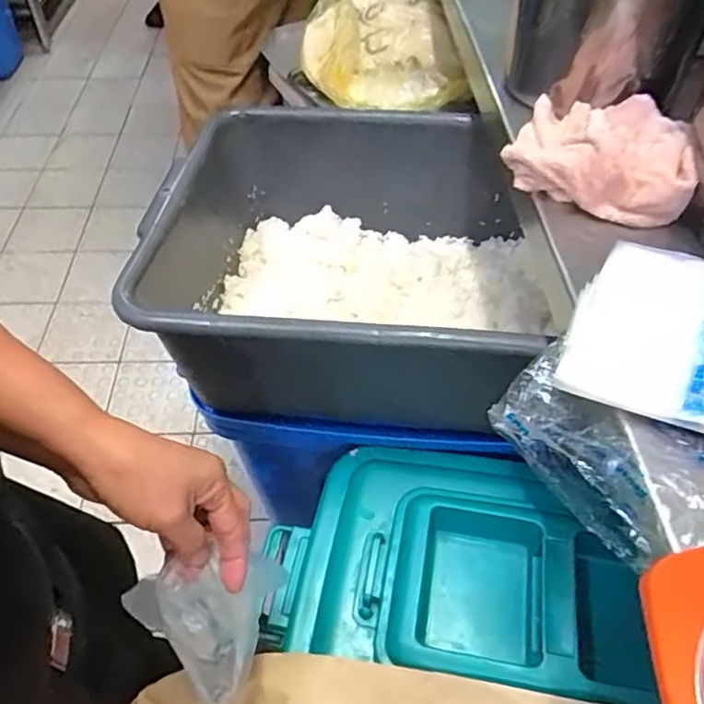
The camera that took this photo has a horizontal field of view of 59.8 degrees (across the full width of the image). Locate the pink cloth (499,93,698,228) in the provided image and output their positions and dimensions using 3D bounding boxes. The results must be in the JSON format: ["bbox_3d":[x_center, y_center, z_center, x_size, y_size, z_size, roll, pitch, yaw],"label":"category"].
[{"bbox_3d":[0.205,-0.172,0.509,0.135,0.048,0.131,13,51,11],"label":"pink cloth"}]

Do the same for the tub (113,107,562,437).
[{"bbox_3d":[0.000,-0.103,0.691,0.431,0.169,0.362,6,50,5],"label":"tub"}]

